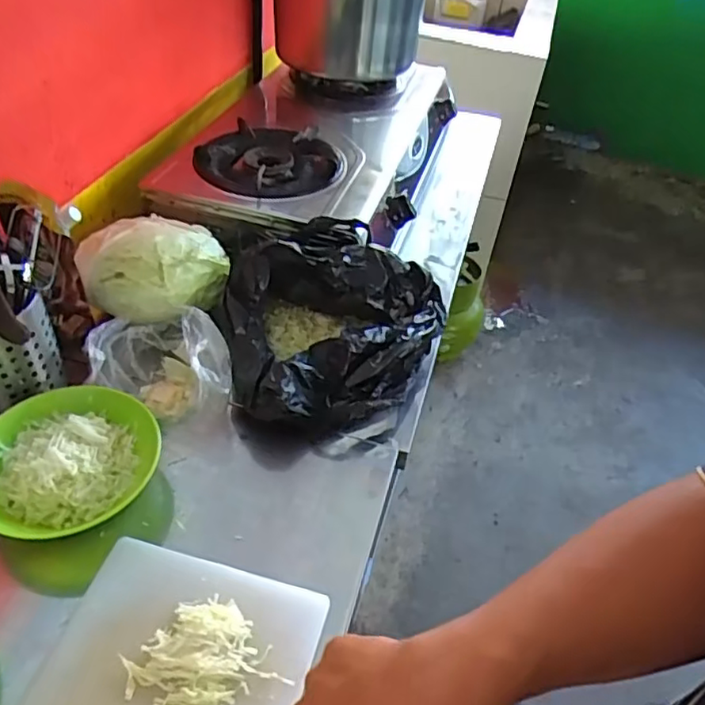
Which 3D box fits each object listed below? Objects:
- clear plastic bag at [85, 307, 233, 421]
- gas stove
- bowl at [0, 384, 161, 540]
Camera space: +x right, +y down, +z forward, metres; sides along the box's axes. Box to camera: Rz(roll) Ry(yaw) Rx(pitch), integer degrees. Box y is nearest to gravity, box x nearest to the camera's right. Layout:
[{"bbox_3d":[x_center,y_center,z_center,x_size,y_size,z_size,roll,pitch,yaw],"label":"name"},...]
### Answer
[{"bbox_3d":[-0.210,0.011,0.684,0.141,0.089,0.123,-5,44,-12],"label":"clear plastic bag"},{"bbox_3d":[-0.053,-0.352,1.056,0.361,0.136,0.593,14,43,8],"label":"gas stove"},{"bbox_3d":[-0.275,0.107,0.605,0.162,0.067,0.143,-14,46,-20],"label":"bowl"}]

